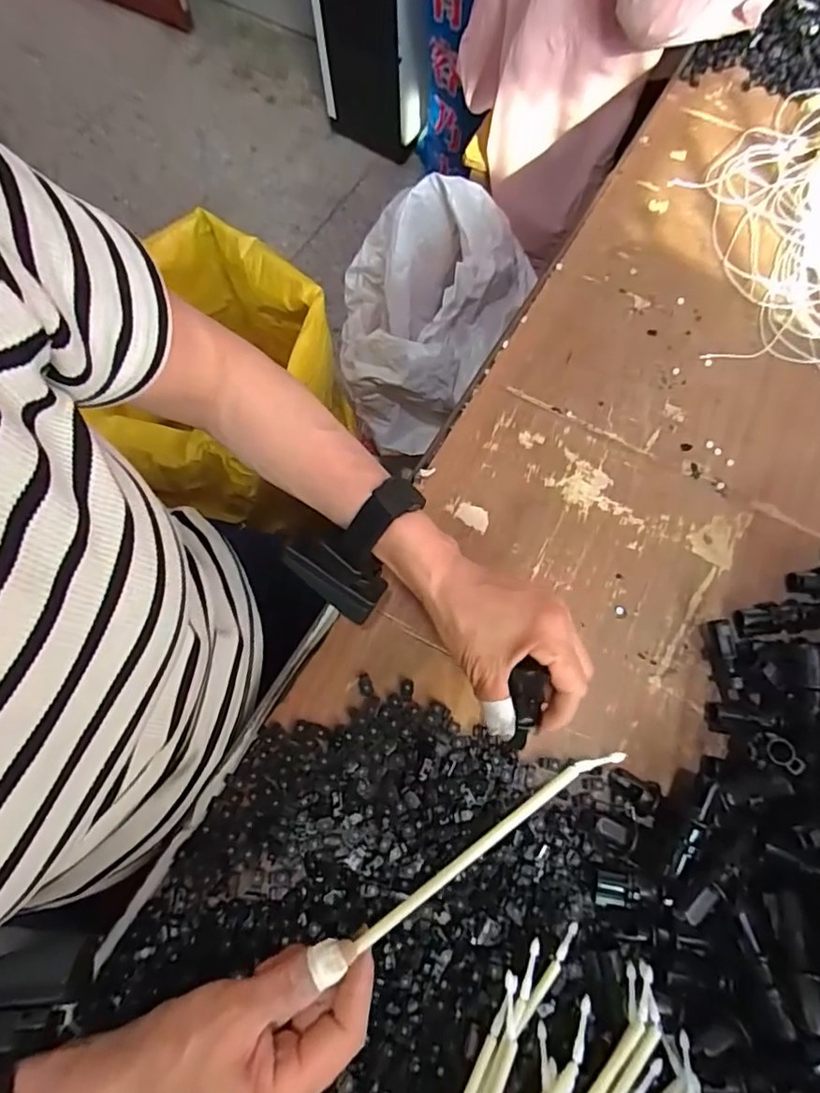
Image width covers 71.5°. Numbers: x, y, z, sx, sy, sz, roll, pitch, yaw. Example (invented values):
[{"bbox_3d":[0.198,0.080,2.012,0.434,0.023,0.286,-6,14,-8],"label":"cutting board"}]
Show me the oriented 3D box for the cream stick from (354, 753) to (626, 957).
[{"bbox_3d":[0.043,0.152,0.295,0.163,0.010,0.013,-33,73,-8],"label":"cream stick"}]

